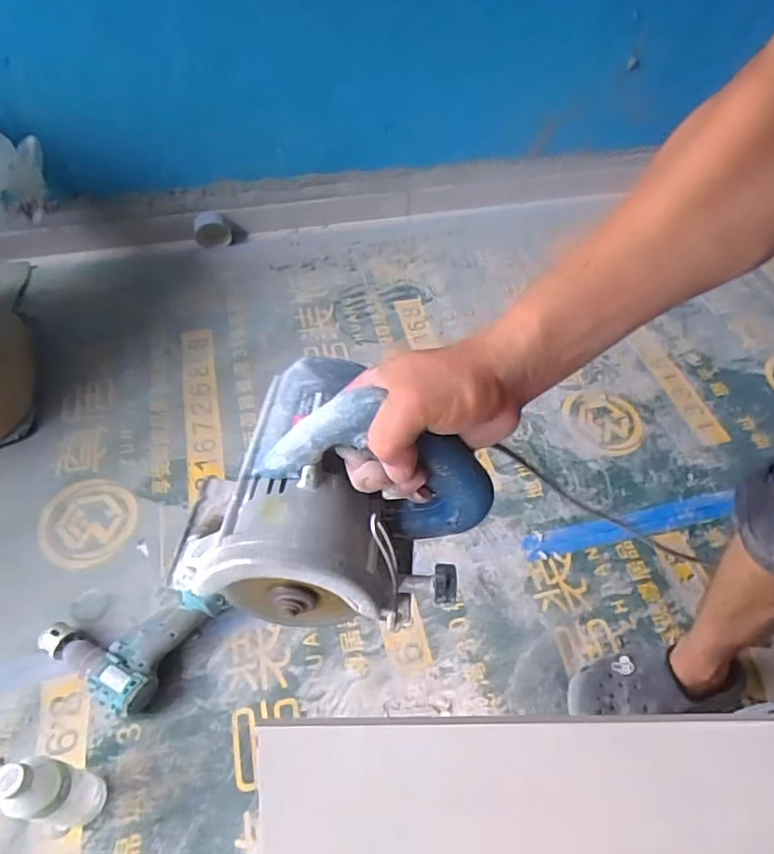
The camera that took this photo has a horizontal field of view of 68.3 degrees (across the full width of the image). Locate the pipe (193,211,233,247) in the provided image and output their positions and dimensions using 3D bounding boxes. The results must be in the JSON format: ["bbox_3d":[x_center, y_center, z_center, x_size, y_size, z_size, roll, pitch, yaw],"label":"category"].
[{"bbox_3d":[-0.453,-0.512,1.481,0.093,0.070,0.072,-16,54,-14],"label":"pipe"}]

